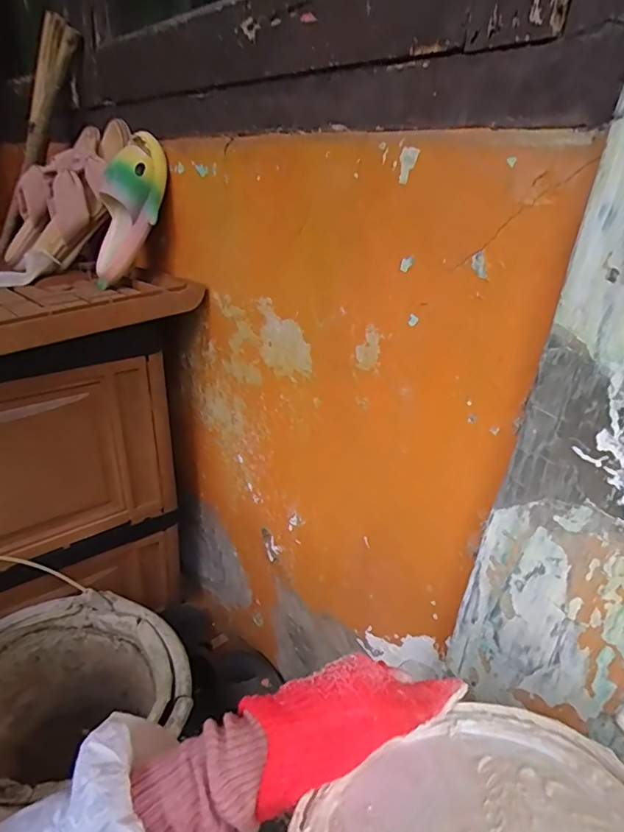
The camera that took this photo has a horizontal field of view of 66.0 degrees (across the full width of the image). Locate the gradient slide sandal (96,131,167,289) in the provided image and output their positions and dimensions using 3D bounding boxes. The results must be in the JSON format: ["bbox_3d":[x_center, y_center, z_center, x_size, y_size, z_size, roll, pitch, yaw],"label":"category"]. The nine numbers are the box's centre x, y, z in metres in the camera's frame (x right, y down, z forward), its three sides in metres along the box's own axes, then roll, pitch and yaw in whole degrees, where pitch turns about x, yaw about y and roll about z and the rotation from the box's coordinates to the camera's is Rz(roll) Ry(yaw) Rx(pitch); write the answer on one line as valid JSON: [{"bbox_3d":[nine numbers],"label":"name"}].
[{"bbox_3d":[-0.248,-0.274,0.657,0.096,0.202,0.071,33,23,13],"label":"gradient slide sandal"}]

